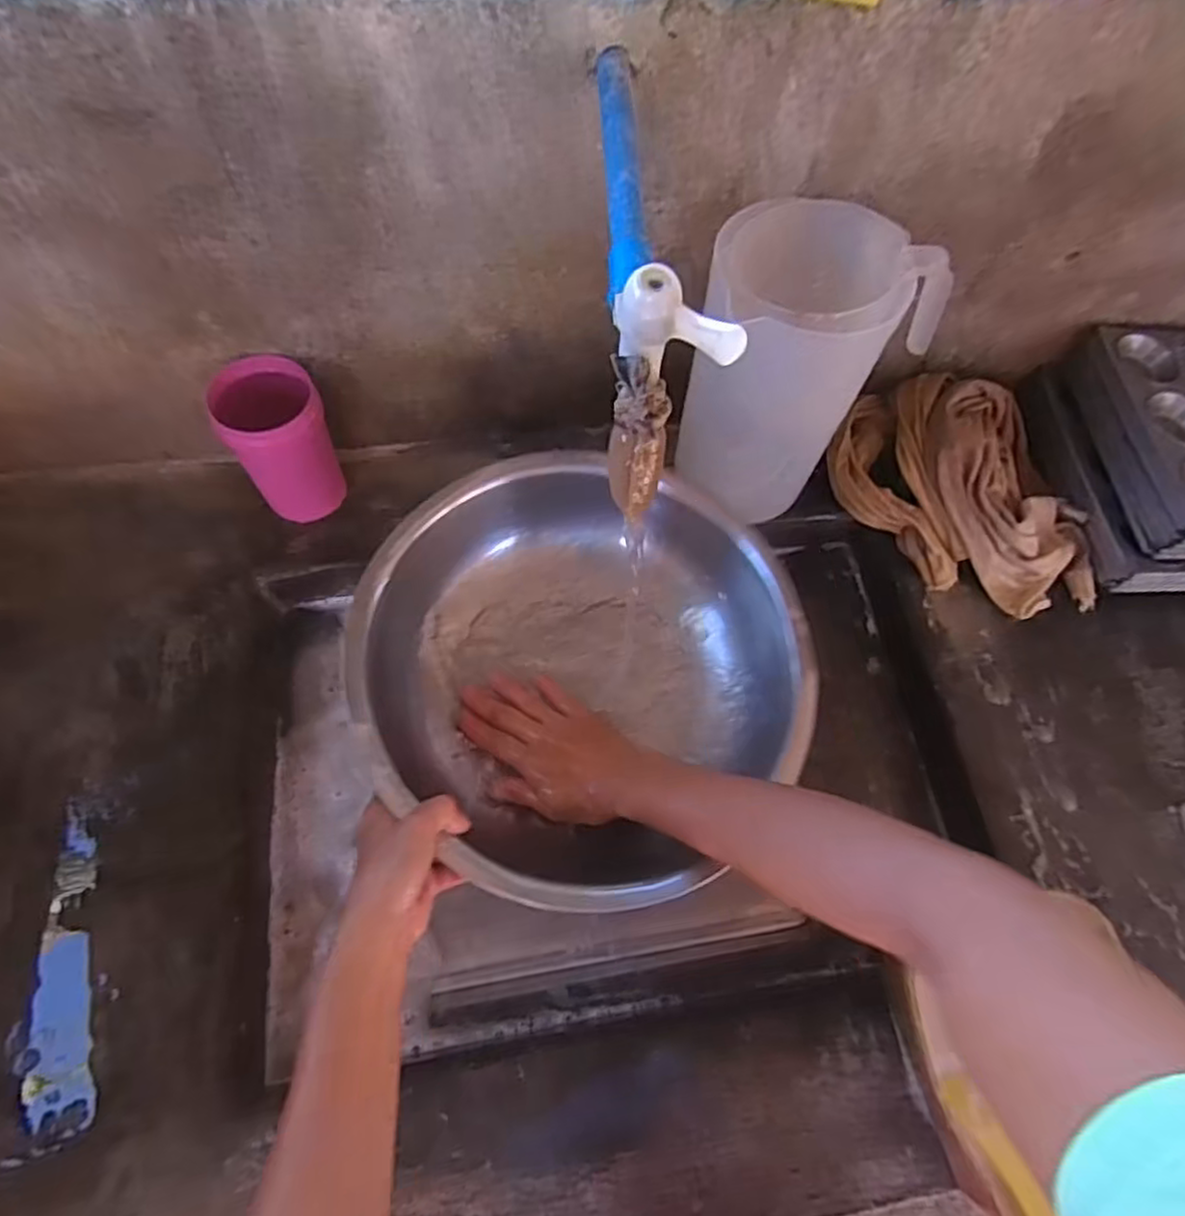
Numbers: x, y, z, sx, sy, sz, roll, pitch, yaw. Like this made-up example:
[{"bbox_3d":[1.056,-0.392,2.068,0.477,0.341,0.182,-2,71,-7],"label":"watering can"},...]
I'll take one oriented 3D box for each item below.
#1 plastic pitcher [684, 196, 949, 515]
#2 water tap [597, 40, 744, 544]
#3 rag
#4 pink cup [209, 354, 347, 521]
[{"bbox_3d":[0.178,-0.211,0.623,0.166,0.230,0.146,30,67,10],"label":"plastic pitcher"},{"bbox_3d":[0.029,-0.200,0.405,0.051,0.107,0.282,-2,65,-5],"label":"water tap"},{"bbox_3d":[0.388,-0.124,0.707,0.291,0.090,0.213,23,66,7],"label":"rag"},{"bbox_3d":[-0.271,-0.139,0.637,0.085,0.149,0.086,1,65,-3],"label":"pink cup"}]

